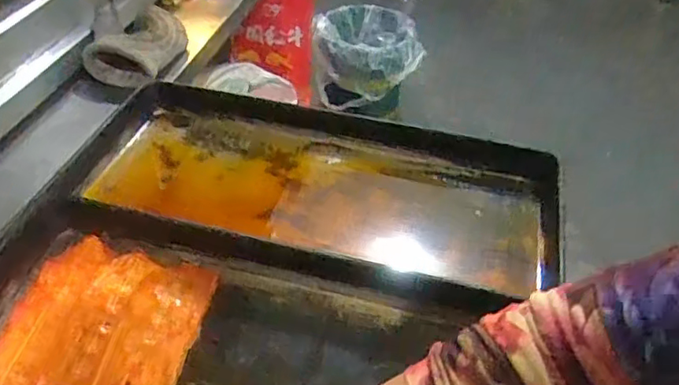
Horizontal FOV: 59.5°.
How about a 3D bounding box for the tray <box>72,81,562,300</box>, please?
[{"bbox_3d":[-0.025,-0.013,0.779,0.610,0.050,0.254,11,43,9],"label":"tray"}]

